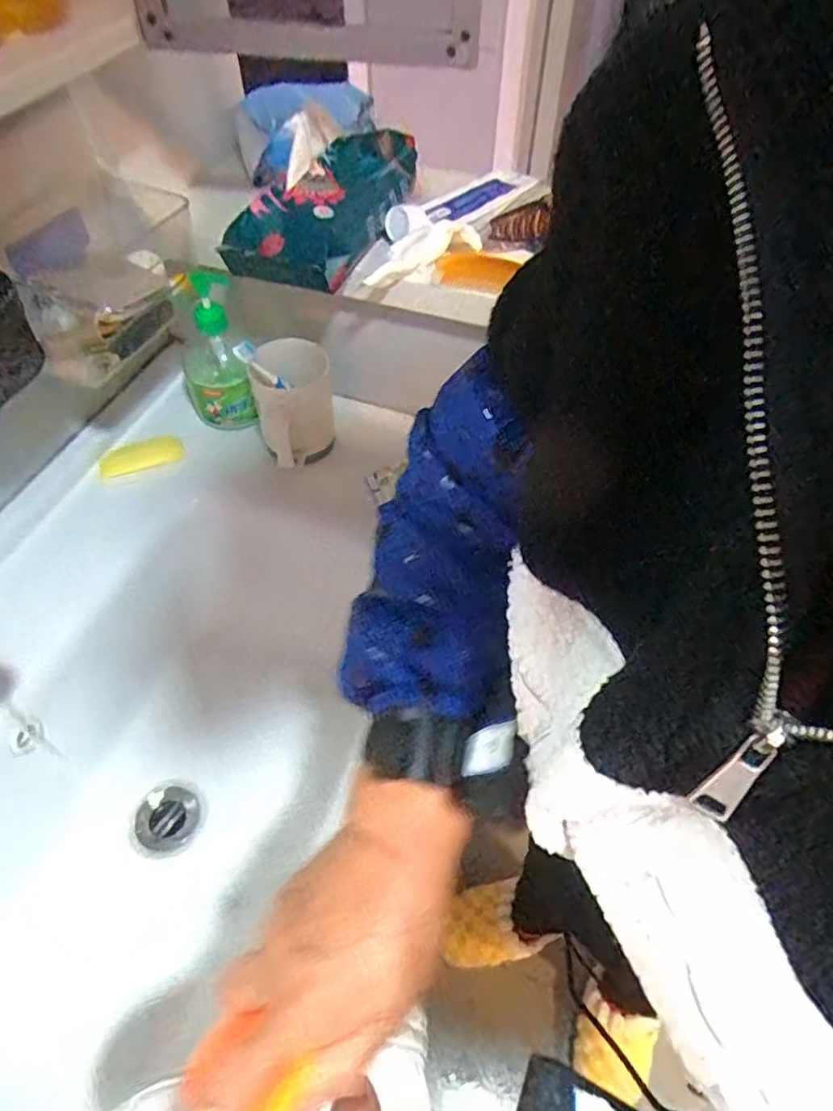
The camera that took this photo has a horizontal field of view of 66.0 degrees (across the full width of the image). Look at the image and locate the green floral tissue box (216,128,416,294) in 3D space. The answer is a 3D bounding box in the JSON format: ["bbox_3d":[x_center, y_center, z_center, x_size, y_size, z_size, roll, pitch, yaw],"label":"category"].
[{"bbox_3d":[-0.076,-0.338,0.607,0.098,0.060,0.237,22,57,15],"label":"green floral tissue box"}]

